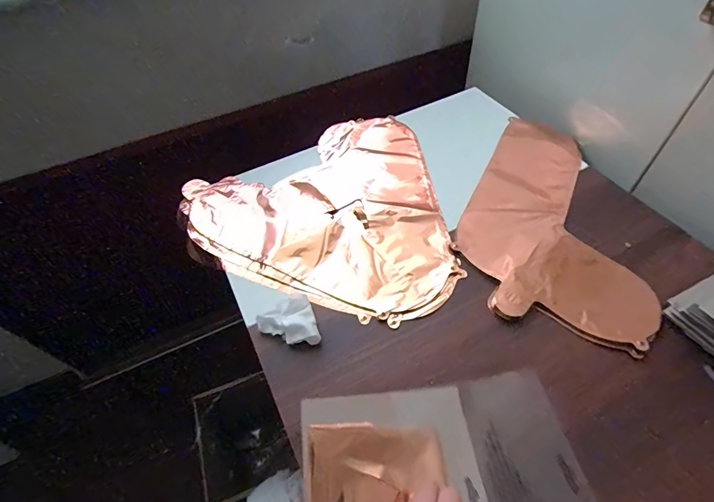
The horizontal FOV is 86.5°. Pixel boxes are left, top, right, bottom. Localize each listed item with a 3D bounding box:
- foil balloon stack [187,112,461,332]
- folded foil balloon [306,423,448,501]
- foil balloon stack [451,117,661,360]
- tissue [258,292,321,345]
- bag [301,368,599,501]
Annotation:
[{"bbox_3d":[-0.071,-0.065,0.581,0.380,0.009,0.401,-8,53,-2],"label":"foil balloon stack"},{"bbox_3d":[0.018,0.229,0.329,0.121,0.030,0.140,-2,53,3],"label":"folded foil balloon"},{"bbox_3d":[0.284,-0.063,0.548,0.233,0.010,0.391,15,55,15],"label":"foil balloon stack"},{"bbox_3d":[-0.081,0.089,0.450,0.064,0.023,0.062,-21,54,-11],"label":"tissue"},{"bbox_3d":[0.083,0.218,0.338,0.255,0.039,0.194,-10,53,-3],"label":"bag"}]

